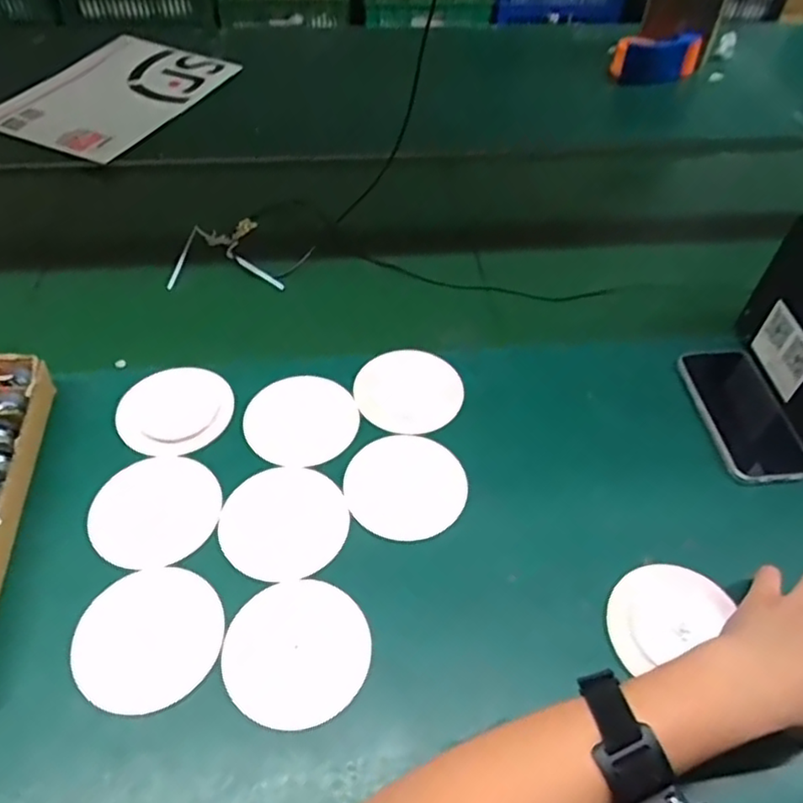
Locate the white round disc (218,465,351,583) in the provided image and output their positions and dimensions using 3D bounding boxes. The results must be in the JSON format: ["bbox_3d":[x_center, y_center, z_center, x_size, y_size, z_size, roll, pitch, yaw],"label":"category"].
[{"bbox_3d":[-0.094,0.096,0.523,0.097,0.008,0.097,1,49,-1],"label":"white round disc"}]

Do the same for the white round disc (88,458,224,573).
[{"bbox_3d":[-0.198,0.087,0.524,0.101,0.004,0.098,1,49,-1],"label":"white round disc"}]

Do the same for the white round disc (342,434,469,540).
[{"bbox_3d":[0.004,0.068,0.545,0.099,0.006,0.089,12,50,8],"label":"white round disc"}]

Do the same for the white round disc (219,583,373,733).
[{"bbox_3d":[-0.074,0.174,0.457,0.100,0.006,0.097,-1,52,2],"label":"white round disc"}]

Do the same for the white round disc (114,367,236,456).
[{"bbox_3d":[-0.201,0.007,0.585,0.091,0.013,0.096,1,49,-1],"label":"white round disc"}]

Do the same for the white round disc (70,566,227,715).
[{"bbox_3d":[-0.178,0.165,0.460,0.099,0.004,0.097,1,49,-1],"label":"white round disc"}]

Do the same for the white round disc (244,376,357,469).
[{"bbox_3d":[-0.089,0.015,0.588,0.098,0.005,0.096,1,49,-1],"label":"white round disc"}]

